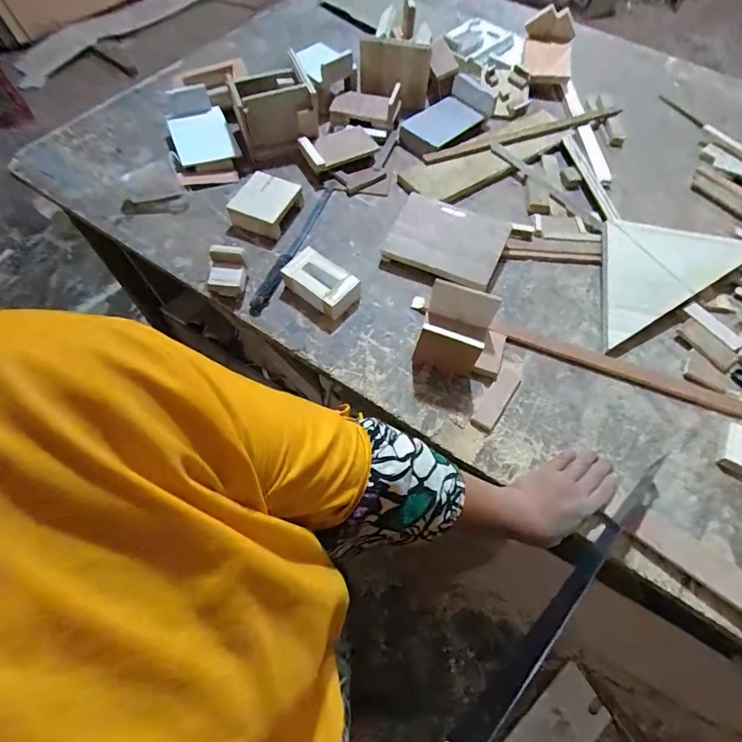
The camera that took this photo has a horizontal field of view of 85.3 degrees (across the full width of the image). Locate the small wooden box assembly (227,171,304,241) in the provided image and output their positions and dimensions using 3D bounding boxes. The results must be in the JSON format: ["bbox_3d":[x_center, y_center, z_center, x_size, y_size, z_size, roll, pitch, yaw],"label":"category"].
[{"bbox_3d":[-0.179,-0.286,0.693,0.099,0.045,0.109,18,65,7],"label":"small wooden box assembly"}]

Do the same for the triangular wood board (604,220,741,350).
[{"bbox_3d":[0.449,-0.181,0.644,0.309,0.020,0.167,-28,69,-13],"label":"triangular wood board"}]

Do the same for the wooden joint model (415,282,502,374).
[{"bbox_3d":[0.128,-0.058,0.565,0.116,0.080,0.114,16,64,6],"label":"wooden joint model"}]

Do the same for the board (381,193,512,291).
[{"bbox_3d":[0.122,-0.214,0.653,0.178,0.018,0.133,24,77,13],"label":"board"}]

